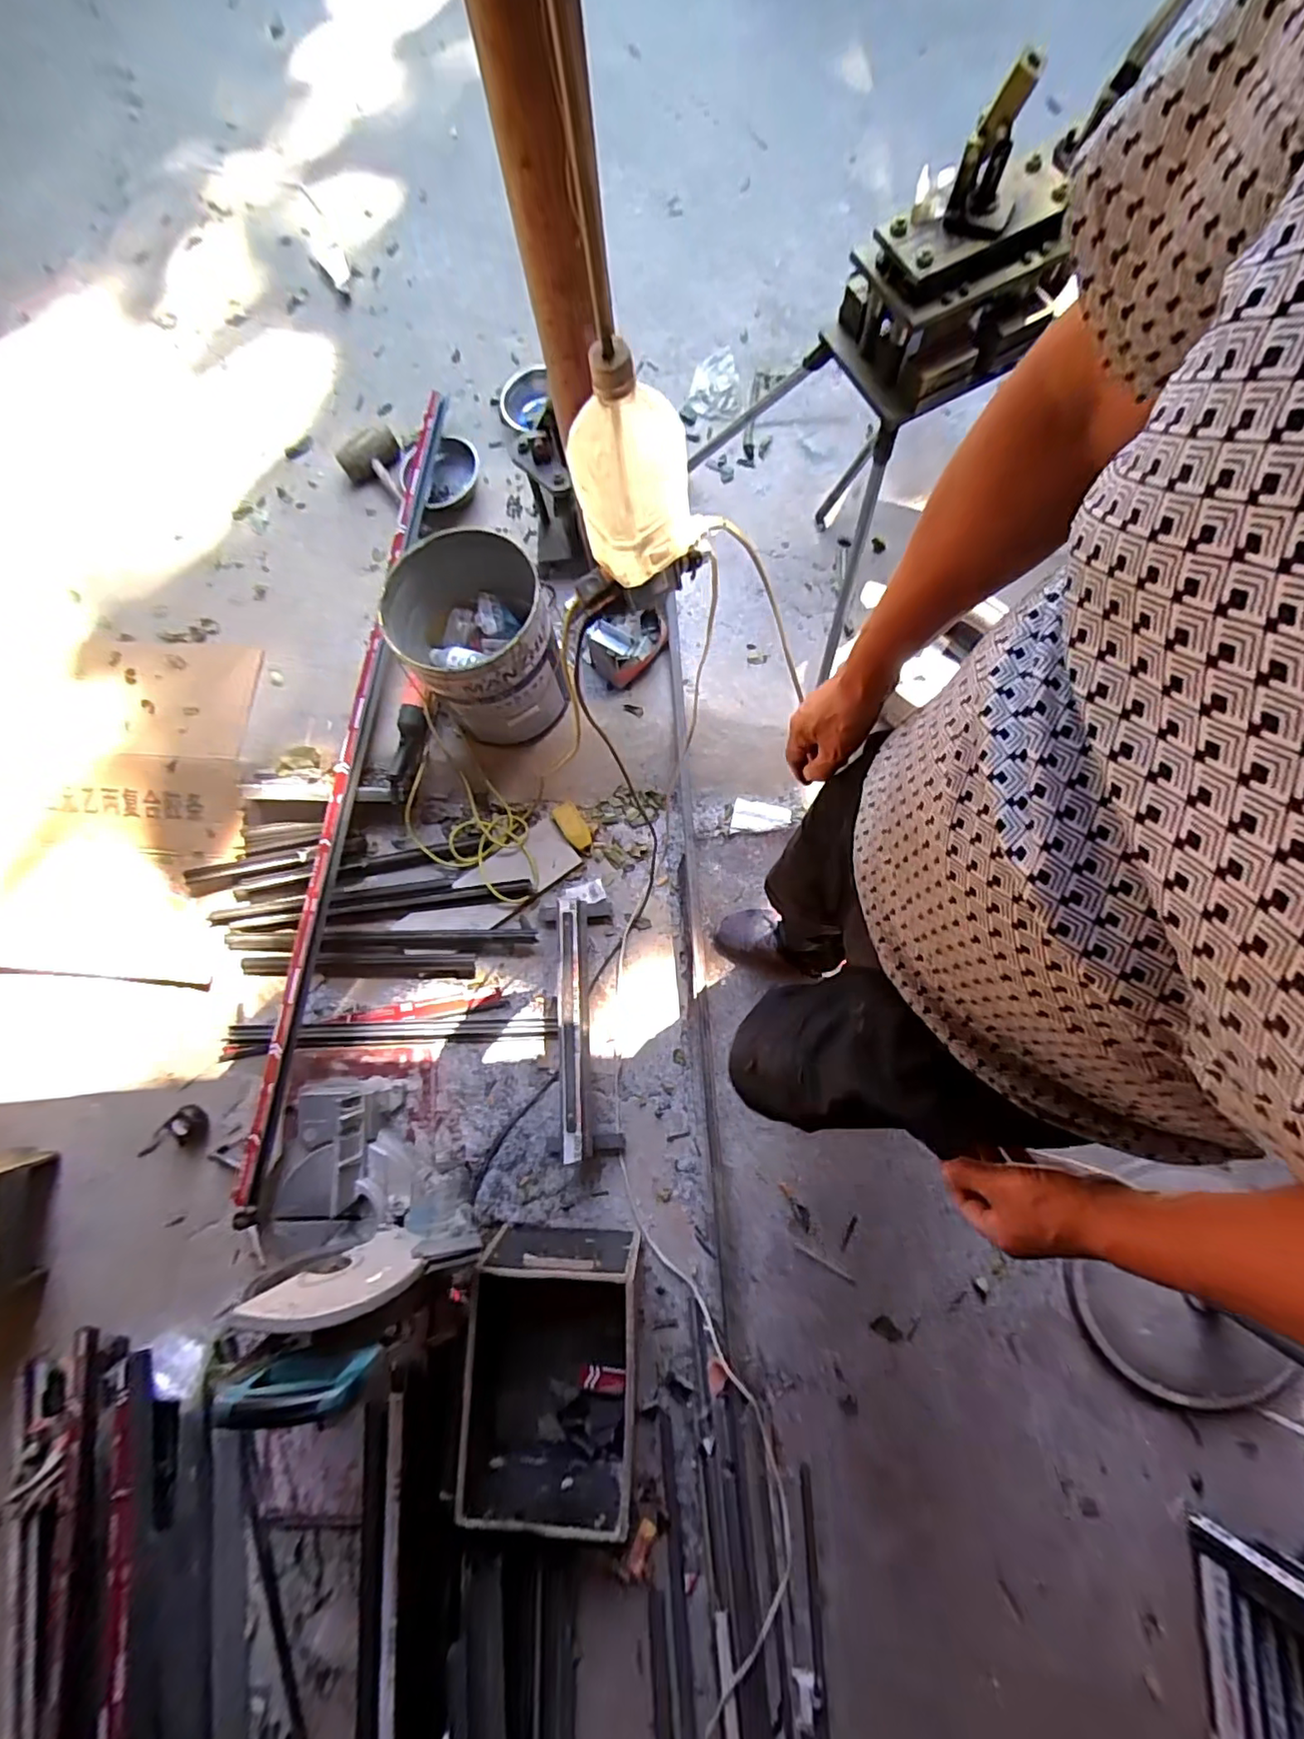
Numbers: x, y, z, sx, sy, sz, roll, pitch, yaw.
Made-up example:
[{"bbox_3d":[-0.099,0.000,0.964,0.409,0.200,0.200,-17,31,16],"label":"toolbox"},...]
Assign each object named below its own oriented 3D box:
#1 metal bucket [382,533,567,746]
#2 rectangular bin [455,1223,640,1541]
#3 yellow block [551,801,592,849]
[{"bbox_3d":[-0.338,-0.448,1.257,0.279,0.325,0.300,0,80,3],"label":"metal bucket"},{"bbox_3d":[-0.186,0.929,1.162,0.333,0.170,0.426,-1,80,3],"label":"rectangular bin"},{"bbox_3d":[-0.178,-0.099,1.379,0.053,0.030,0.110,-32,80,-2],"label":"yellow block"}]

